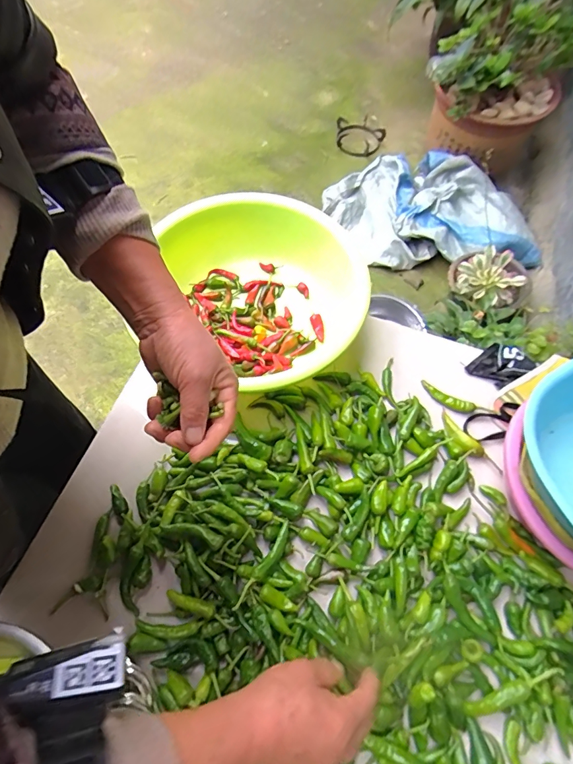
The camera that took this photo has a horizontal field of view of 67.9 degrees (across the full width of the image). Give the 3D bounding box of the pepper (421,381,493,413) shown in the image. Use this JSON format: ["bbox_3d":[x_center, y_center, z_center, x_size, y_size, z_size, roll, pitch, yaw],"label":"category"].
[{"bbox_3d":[0.249,0.028,0.634,0.101,0.017,0.022,31,66,10],"label":"pepper"}]

